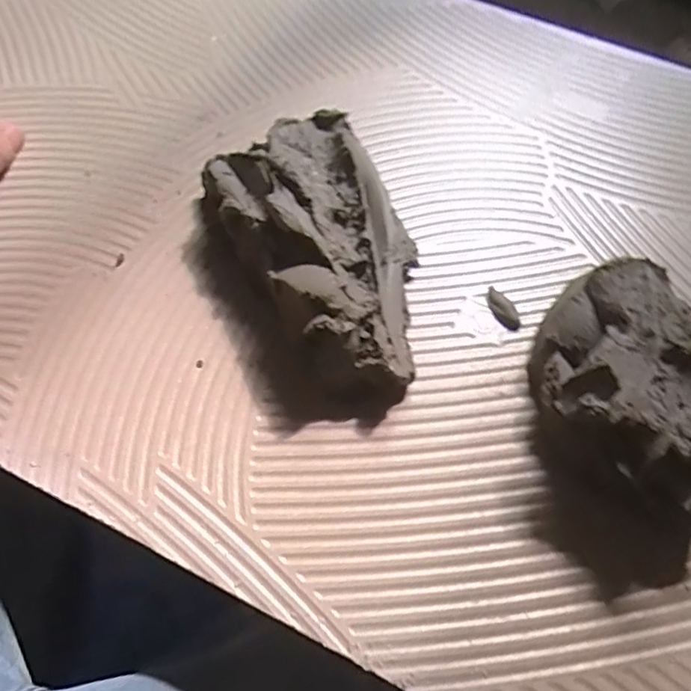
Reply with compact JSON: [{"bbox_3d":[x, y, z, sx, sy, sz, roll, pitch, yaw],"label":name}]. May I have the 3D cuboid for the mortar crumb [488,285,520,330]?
[{"bbox_3d":[0.107,-0.025,0.400,0.015,0.004,0.033,-14,66,-7],"label":"mortar crumb"}]

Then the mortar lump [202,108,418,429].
[{"bbox_3d":[-0.014,-0.060,0.375,0.123,0.071,0.204,-22,67,-10],"label":"mortar lump"}]

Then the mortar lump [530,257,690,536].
[{"bbox_3d":[0.155,0.022,0.333,0.083,0.078,0.154,1,65,0],"label":"mortar lump"}]

